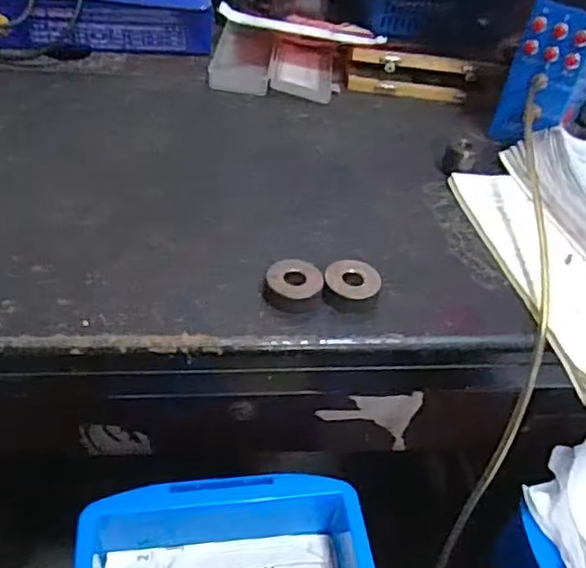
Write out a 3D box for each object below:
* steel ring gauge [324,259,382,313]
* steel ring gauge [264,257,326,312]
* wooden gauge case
[{"bbox_3d":[0.043,0.001,0.449,0.039,0.017,0.035,12,43,5],"label":"steel ring gauge"},{"bbox_3d":[0.000,0.000,0.446,0.040,0.018,0.040,2,43,-6],"label":"steel ring gauge"},{"bbox_3d":[0.132,-0.235,0.701,0.133,0.036,0.049,14,43,7],"label":"wooden gauge case"}]

